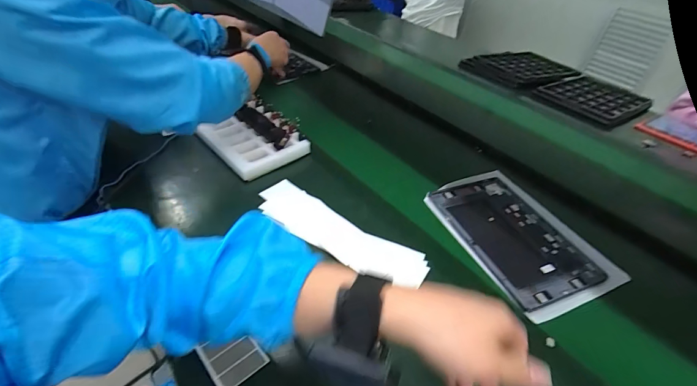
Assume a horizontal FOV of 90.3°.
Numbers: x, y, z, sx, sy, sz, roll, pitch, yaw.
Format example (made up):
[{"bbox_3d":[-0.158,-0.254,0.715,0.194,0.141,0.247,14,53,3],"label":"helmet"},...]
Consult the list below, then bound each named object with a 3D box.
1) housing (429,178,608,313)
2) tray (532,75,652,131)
[{"bbox_3d":[0.275,0.067,0.587,0.176,0.009,0.253,-10,43,-19],"label":"housing"},{"bbox_3d":[0.779,-0.297,1.089,0.339,0.028,0.241,-19,46,-27],"label":"tray"}]

